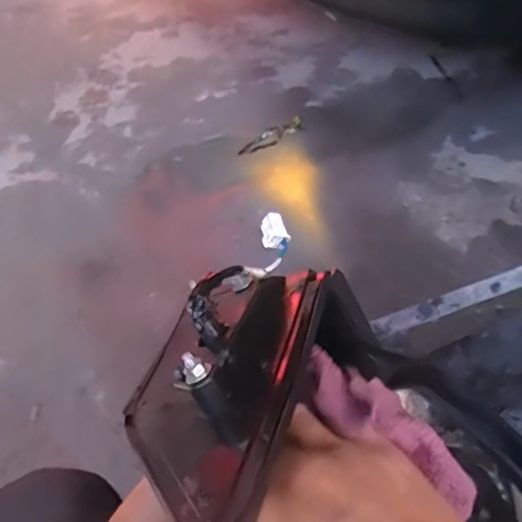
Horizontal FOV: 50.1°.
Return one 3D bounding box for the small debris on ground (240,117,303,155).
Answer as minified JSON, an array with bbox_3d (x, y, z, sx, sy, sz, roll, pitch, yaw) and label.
[{"bbox_3d":[0.033,-0.353,1.575,0.216,0.008,0.058,-32,50,-20],"label":"small debris on ground"}]

